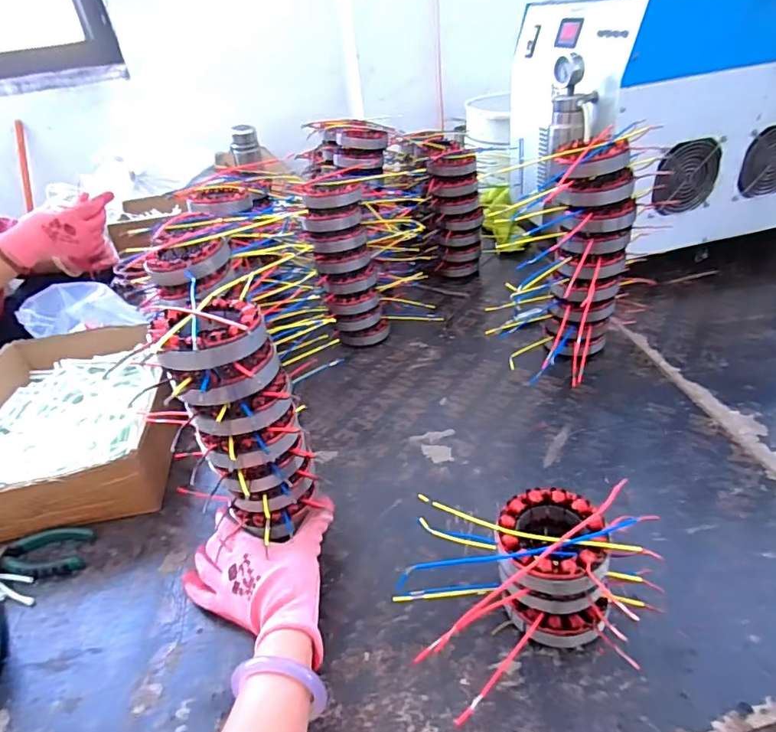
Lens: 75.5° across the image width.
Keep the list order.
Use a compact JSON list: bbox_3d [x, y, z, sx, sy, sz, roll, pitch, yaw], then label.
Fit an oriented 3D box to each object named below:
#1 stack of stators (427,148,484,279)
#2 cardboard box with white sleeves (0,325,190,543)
[{"bbox_3d":[0.128,-0.279,0.947,0.091,0.228,0.075,-3,36,6],"label":"stack of stators"},{"bbox_3d":[-0.413,0.063,0.659,0.237,0.087,0.336,-13,36,-8],"label":"cardboard box with white sleeves"}]

